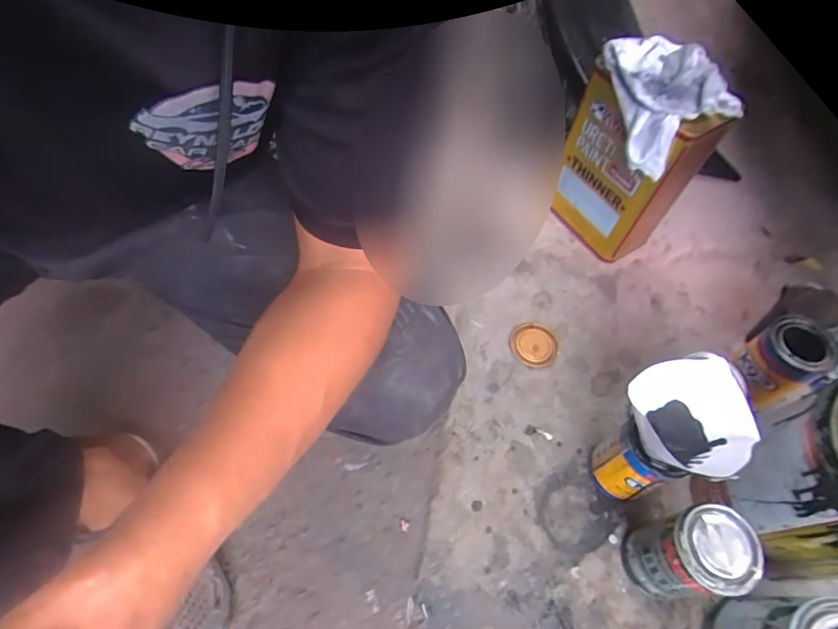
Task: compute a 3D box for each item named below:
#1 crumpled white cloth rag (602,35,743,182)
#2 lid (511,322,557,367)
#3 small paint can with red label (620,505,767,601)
[{"bbox_3d":[0.286,-0.266,0.587,0.163,0.134,0.046,51,25,-1],"label":"crumpled white cloth rag"},{"bbox_3d":[0.160,0.041,0.679,0.060,0.017,0.068,-18,62,-14],"label":"lid"},{"bbox_3d":[0.263,0.239,0.485,0.068,0.147,0.070,2,60,-3],"label":"small paint can with red label"}]

